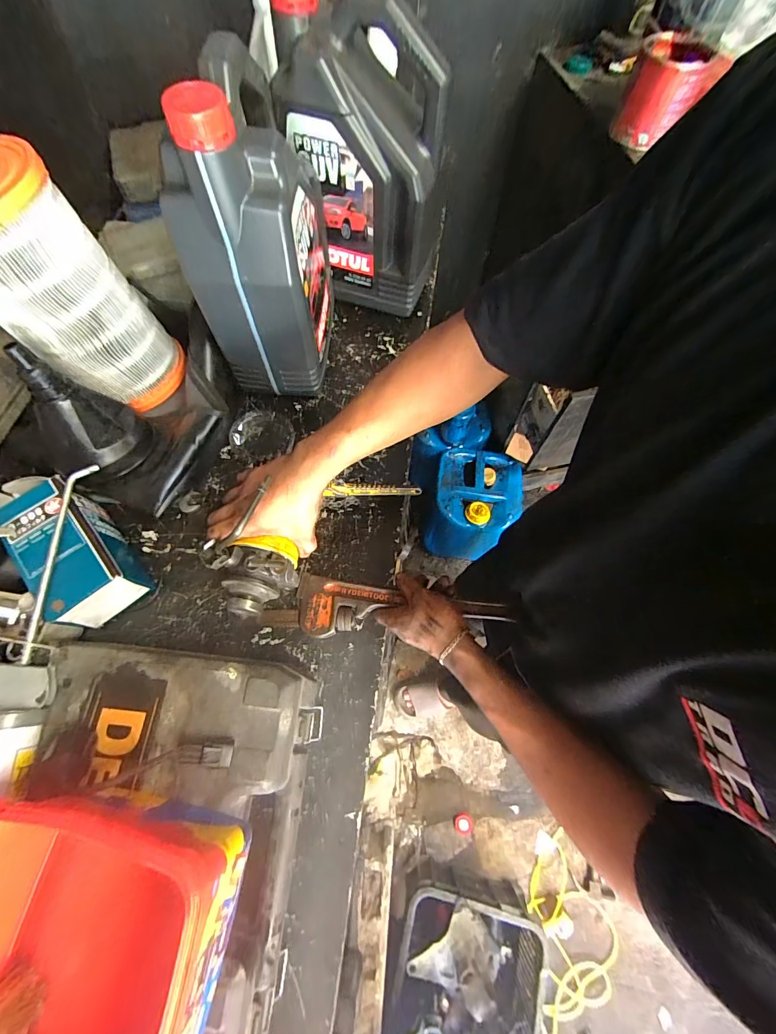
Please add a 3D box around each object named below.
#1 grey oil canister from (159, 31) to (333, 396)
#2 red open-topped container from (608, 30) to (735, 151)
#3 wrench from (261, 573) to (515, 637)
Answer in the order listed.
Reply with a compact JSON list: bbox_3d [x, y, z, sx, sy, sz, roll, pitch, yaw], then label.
[{"bbox_3d":[-0.159,-0.355,0.493,0.130,0.318,0.220,4,69,1],"label":"grey oil canister"},{"bbox_3d":[0.421,-0.646,0.579,0.113,0.091,0.112,30,71,10],"label":"red open-topped container"},{"bbox_3d":[-0.005,0.113,0.485,0.303,0.033,0.070,-2,69,3],"label":"wrench"}]

